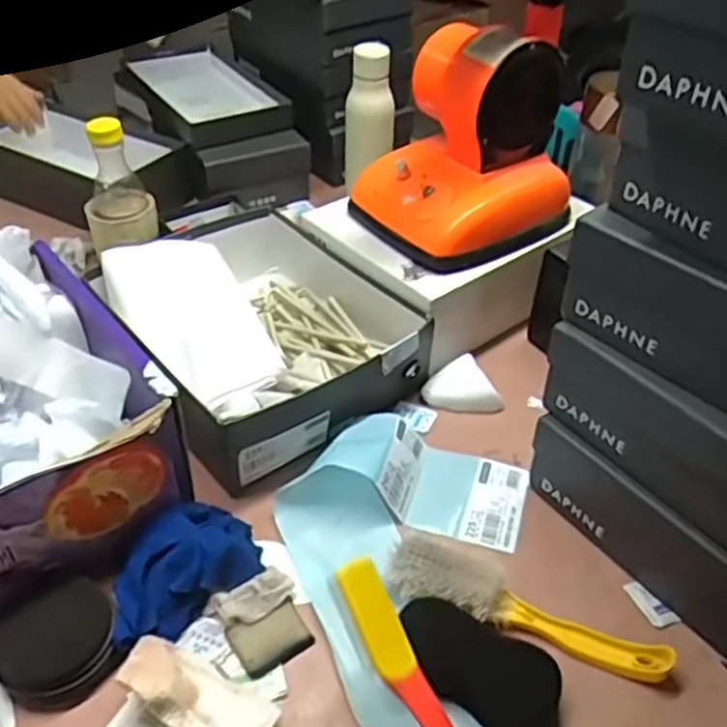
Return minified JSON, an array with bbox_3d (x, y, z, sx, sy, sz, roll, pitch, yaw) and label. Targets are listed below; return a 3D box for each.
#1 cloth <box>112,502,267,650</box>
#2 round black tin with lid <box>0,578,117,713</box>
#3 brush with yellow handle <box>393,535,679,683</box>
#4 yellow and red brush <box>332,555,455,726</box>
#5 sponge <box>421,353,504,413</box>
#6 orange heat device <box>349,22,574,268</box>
[{"bbox_3d":[-0.156,0.168,0.622,0.132,0.045,0.086,-31,50,-31],"label":"cloth"},{"bbox_3d":[-0.236,0.209,0.573,0.087,0.032,0.096,-20,46,-22],"label":"round black tin with lid"},{"bbox_3d":[0.131,0.191,0.608,0.226,0.033,0.057,13,43,13],"label":"brush with yellow handle"},{"bbox_3d":[0.028,0.207,0.505,0.034,0.010,0.156,-23,70,-25],"label":"yellow and red brush"},{"bbox_3d":[0.102,0.026,0.797,0.064,0.033,0.068,-16,44,-19],"label":"sponge"},{"bbox_3d":[0.103,-0.240,0.803,0.177,0.190,0.186,-31,51,-32],"label":"orange heat device"}]

